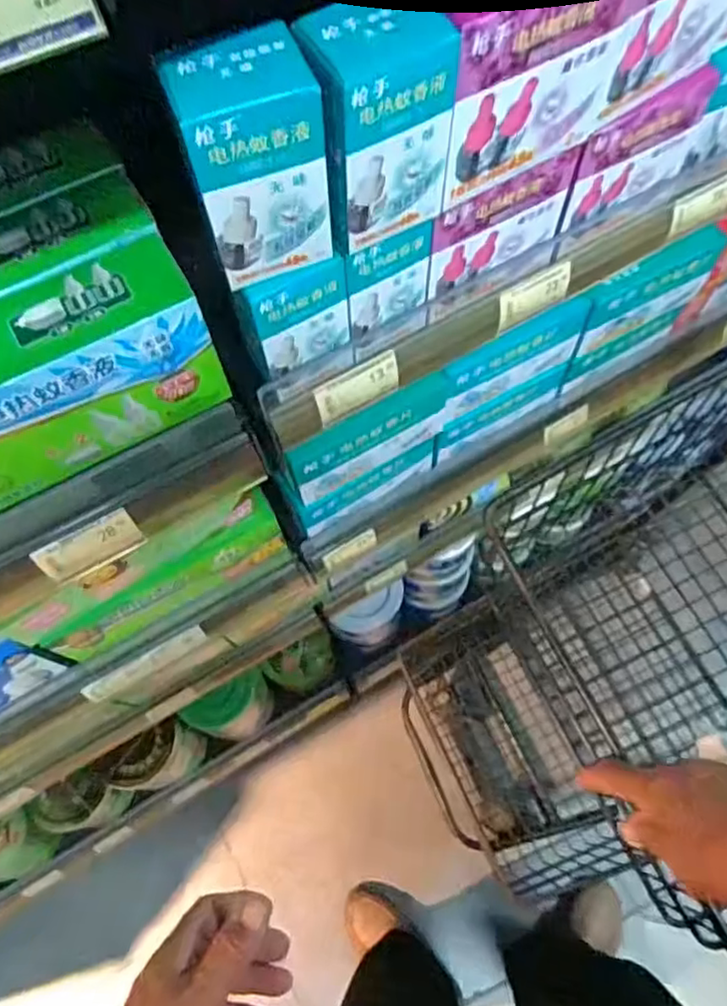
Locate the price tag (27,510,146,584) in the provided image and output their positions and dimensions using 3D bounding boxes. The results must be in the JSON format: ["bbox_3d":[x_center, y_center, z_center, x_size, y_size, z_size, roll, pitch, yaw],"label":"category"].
[{"bbox_3d":[-0.184,0.030,0.426,0.062,0.047,0.009,-31,68,-11],"label":"price tag"}]

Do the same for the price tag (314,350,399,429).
[{"bbox_3d":[-0.004,-0.081,0.453,0.065,0.038,0.005,-28,50,-10],"label":"price tag"}]

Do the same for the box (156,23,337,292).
[{"bbox_3d":[-0.051,-0.160,0.306,0.061,0.101,0.037,-22,66,-7],"label":"box"}]

